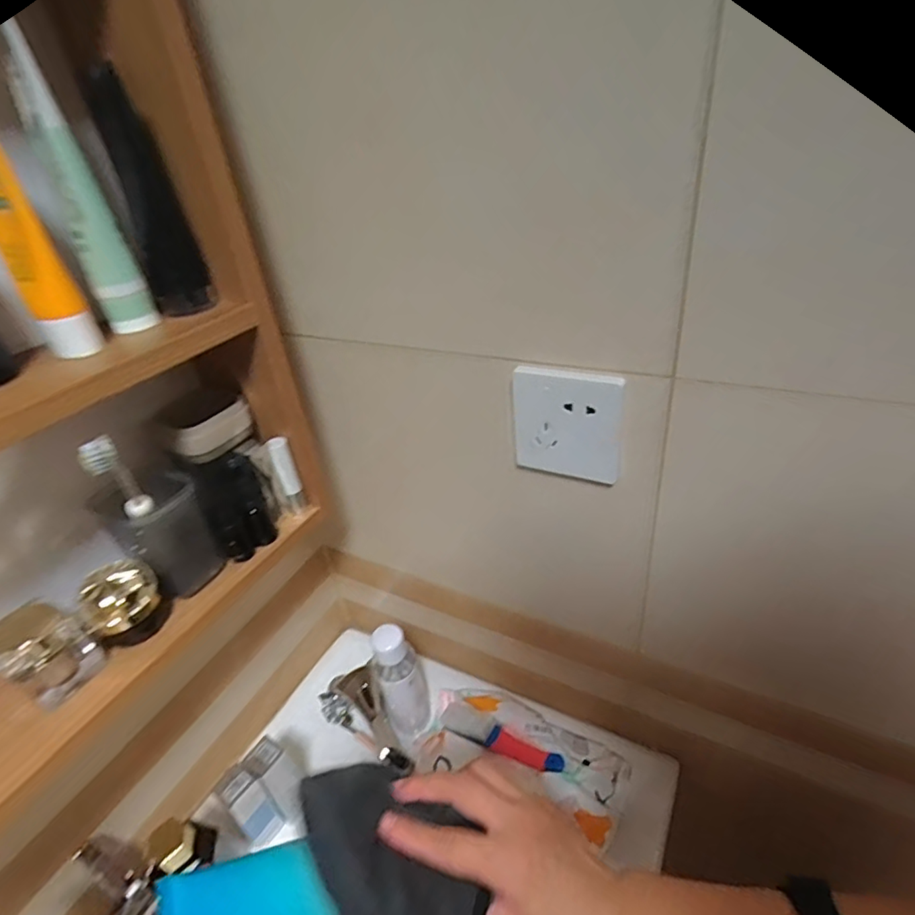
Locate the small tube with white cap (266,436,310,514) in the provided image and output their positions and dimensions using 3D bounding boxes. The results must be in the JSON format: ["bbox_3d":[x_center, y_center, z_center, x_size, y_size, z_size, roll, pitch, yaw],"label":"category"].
[{"bbox_3d":[-0.152,0.017,0.482,0.017,0.076,0.013,-18,36,-16],"label":"small tube with white cap"}]

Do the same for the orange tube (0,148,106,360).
[{"bbox_3d":[-0.253,-0.123,0.314,0.029,0.124,0.036,-28,39,-28],"label":"orange tube"}]

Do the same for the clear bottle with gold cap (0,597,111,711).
[{"bbox_3d":[-0.279,0.133,0.364,0.044,0.066,0.050,18,42,32],"label":"clear bottle with gold cap"}]

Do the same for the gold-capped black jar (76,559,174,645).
[{"bbox_3d":[-0.244,0.107,0.392,0.050,0.053,0.043,-26,38,-25],"label":"gold-capped black jar"}]

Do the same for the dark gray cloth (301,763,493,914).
[{"bbox_3d":[-0.040,0.235,0.321,0.120,0.034,0.074,32,28,10],"label":"dark gray cloth"}]

